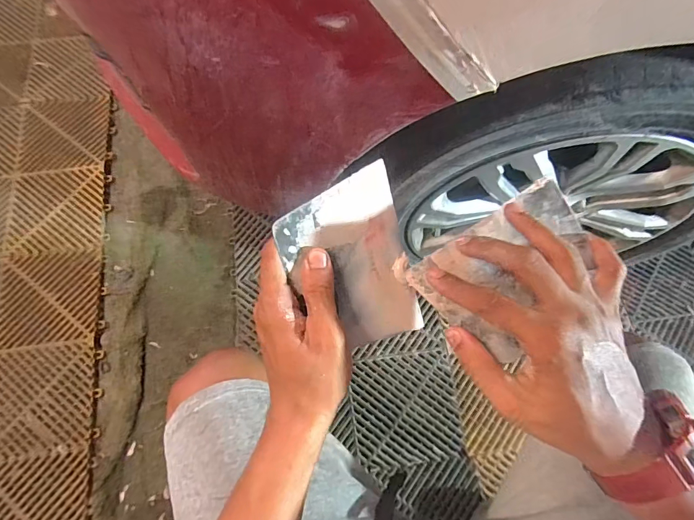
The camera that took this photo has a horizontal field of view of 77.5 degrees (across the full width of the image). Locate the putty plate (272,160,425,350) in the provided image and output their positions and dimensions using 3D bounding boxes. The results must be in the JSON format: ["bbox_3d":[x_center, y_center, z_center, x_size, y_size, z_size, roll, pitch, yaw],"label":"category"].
[{"bbox_3d":[0.004,0.007,0.340,0.096,0.005,0.138,-22,109,-18],"label":"putty plate"}]

